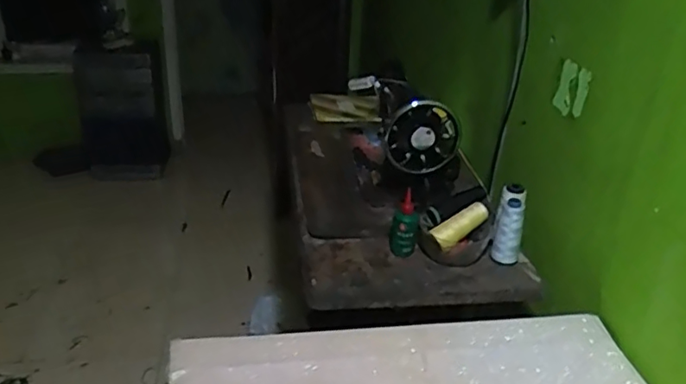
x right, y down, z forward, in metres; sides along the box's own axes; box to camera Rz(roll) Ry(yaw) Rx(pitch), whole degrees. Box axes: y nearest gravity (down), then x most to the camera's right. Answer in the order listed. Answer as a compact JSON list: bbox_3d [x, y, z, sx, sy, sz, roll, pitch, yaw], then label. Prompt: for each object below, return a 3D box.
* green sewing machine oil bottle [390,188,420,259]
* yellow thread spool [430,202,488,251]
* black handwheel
[{"bbox_3d":[0.105,0.057,1.015,0.046,0.113,0.028,4,28,7],"label":"green sewing machine oil bottle"},{"bbox_3d":[0.203,0.061,1.020,0.104,0.046,0.036,-33,36,-9],"label":"yellow thread spool"},{"bbox_3d":[0.140,-0.095,1.067,0.132,0.131,0.032,4,28,3],"label":"black handwheel"}]

